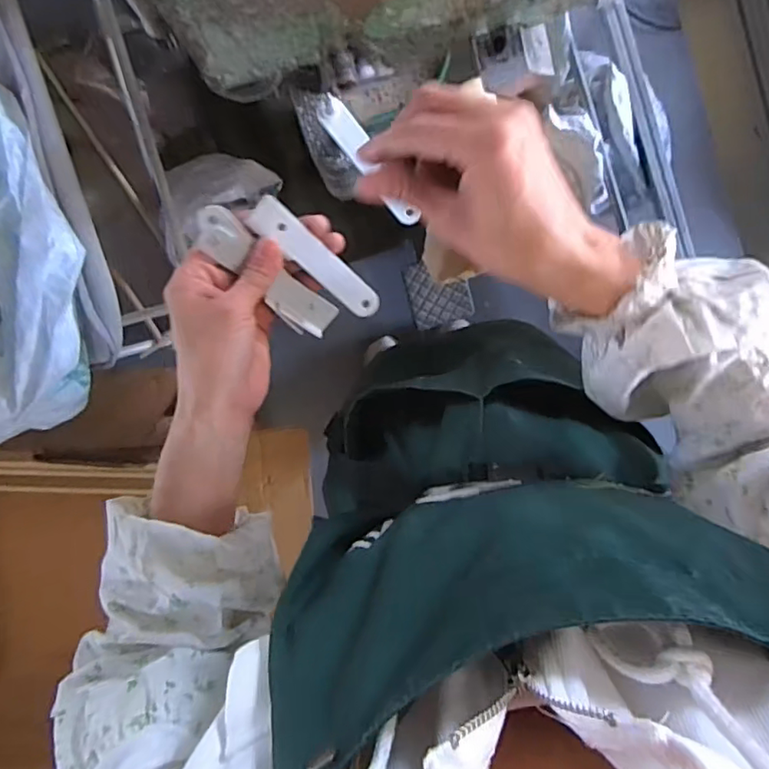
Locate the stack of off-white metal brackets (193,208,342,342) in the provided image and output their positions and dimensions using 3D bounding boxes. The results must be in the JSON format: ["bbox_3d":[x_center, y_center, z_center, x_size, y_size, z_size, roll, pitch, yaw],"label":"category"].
[{"bbox_3d":[-0.075,-0.071,0.375,0.026,0.004,0.106,-45,118,5],"label":"stack of off-white metal brackets"}]

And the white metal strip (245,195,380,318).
[{"bbox_3d":[-0.043,-0.079,0.373,0.099,0.005,0.022,40,96,-24],"label":"white metal strip"}]

